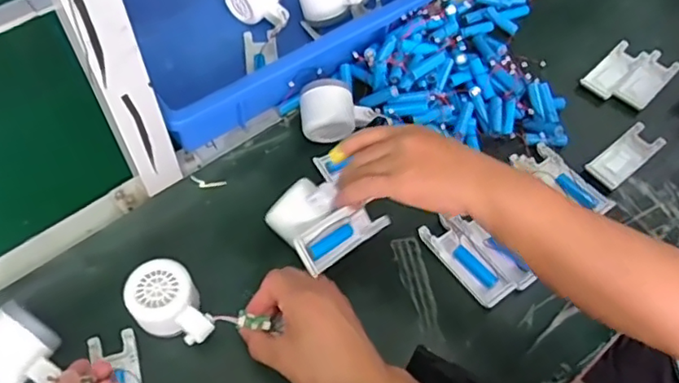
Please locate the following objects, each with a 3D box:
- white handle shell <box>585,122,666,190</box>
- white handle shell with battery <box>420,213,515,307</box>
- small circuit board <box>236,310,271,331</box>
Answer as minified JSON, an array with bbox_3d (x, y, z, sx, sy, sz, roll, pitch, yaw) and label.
[{"bbox_3d":[0.327,-0.042,0.652,0.105,0.006,0.040,-34,65,-21],"label":"white handle shell"},{"bbox_3d":[0.128,0.068,0.577,0.039,0.015,0.102,-32,64,-20],"label":"white handle shell with battery"},{"bbox_3d":[-0.077,0.116,0.513,0.031,0.009,0.013,9,58,7],"label":"small circuit board"}]

